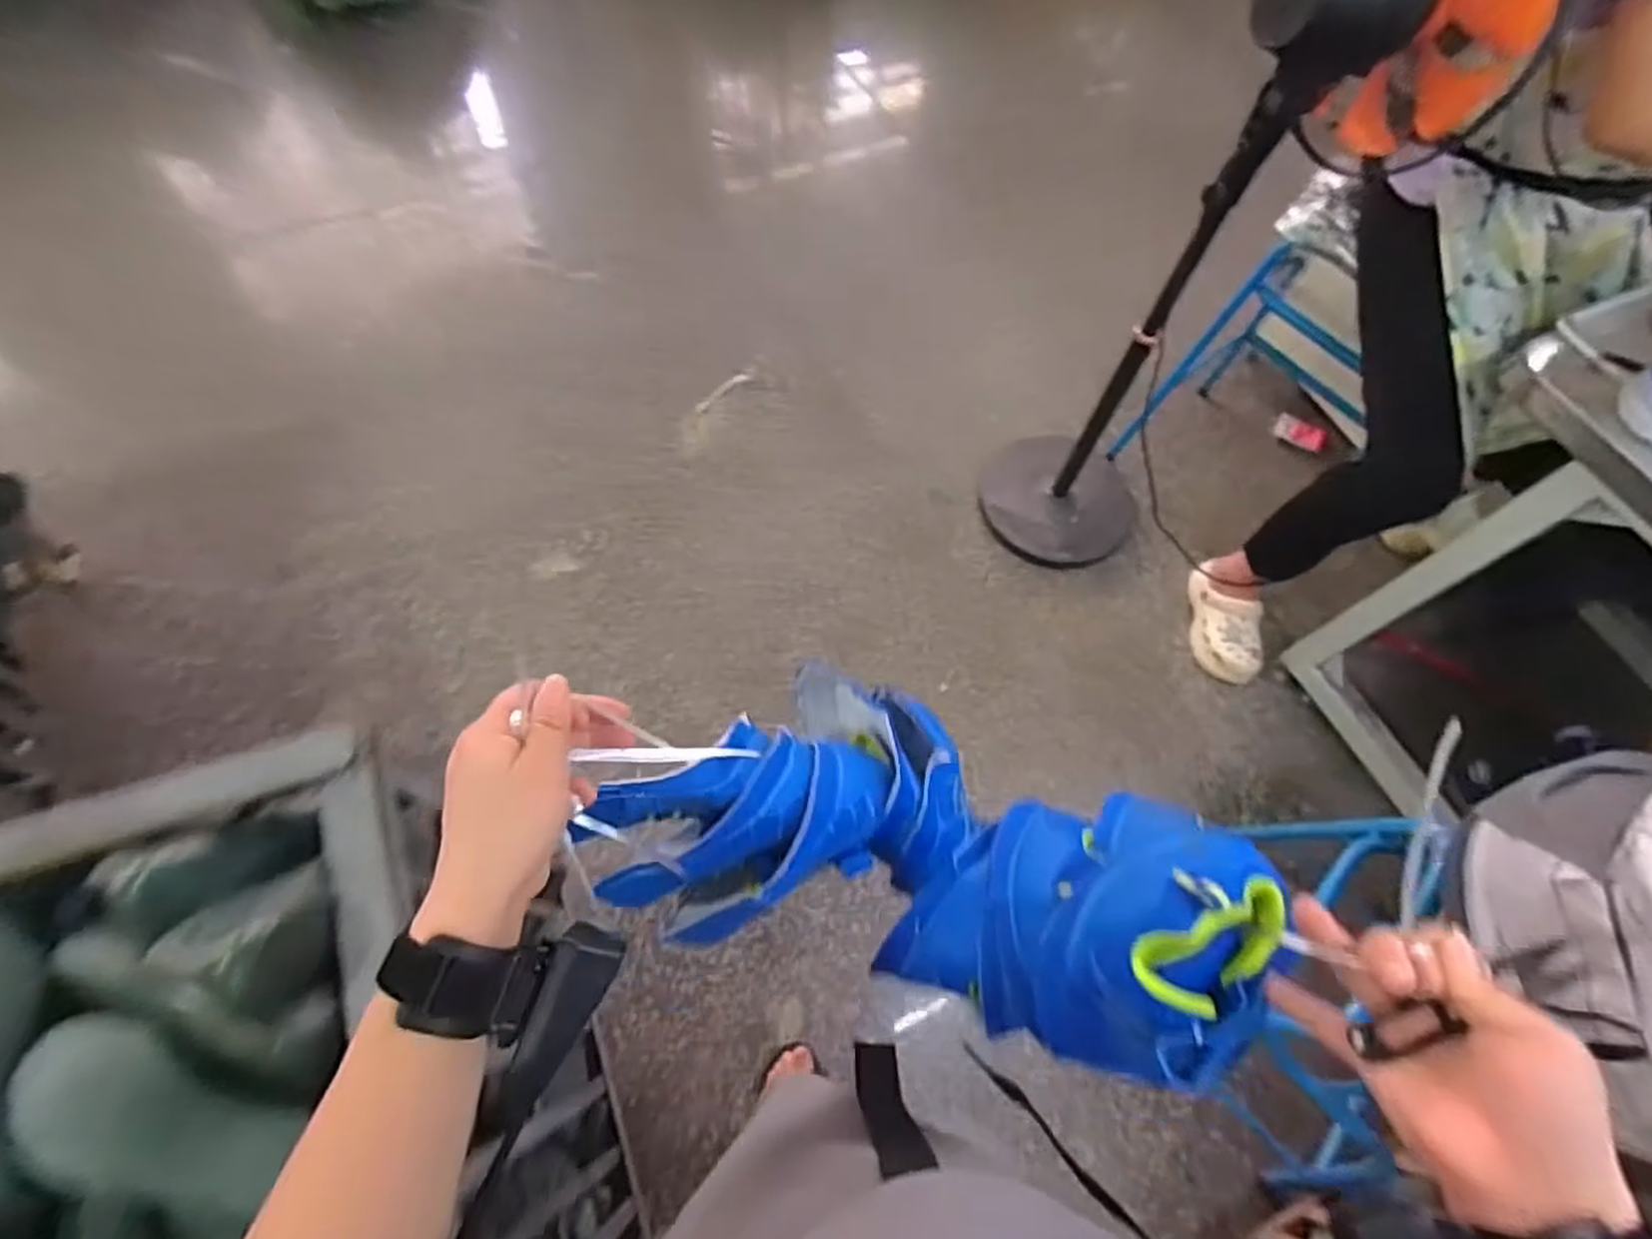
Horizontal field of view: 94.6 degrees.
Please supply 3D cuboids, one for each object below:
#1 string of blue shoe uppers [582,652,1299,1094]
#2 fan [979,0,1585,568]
[{"bbox_3d":[0.064,0.133,0.465,0.362,0.148,0.154,15,64,16],"label":"string of blue shoe uppers"},{"bbox_3d":[0.570,-0.490,1.185,0.346,1.051,0.397,39,68,15],"label":"fan"}]

